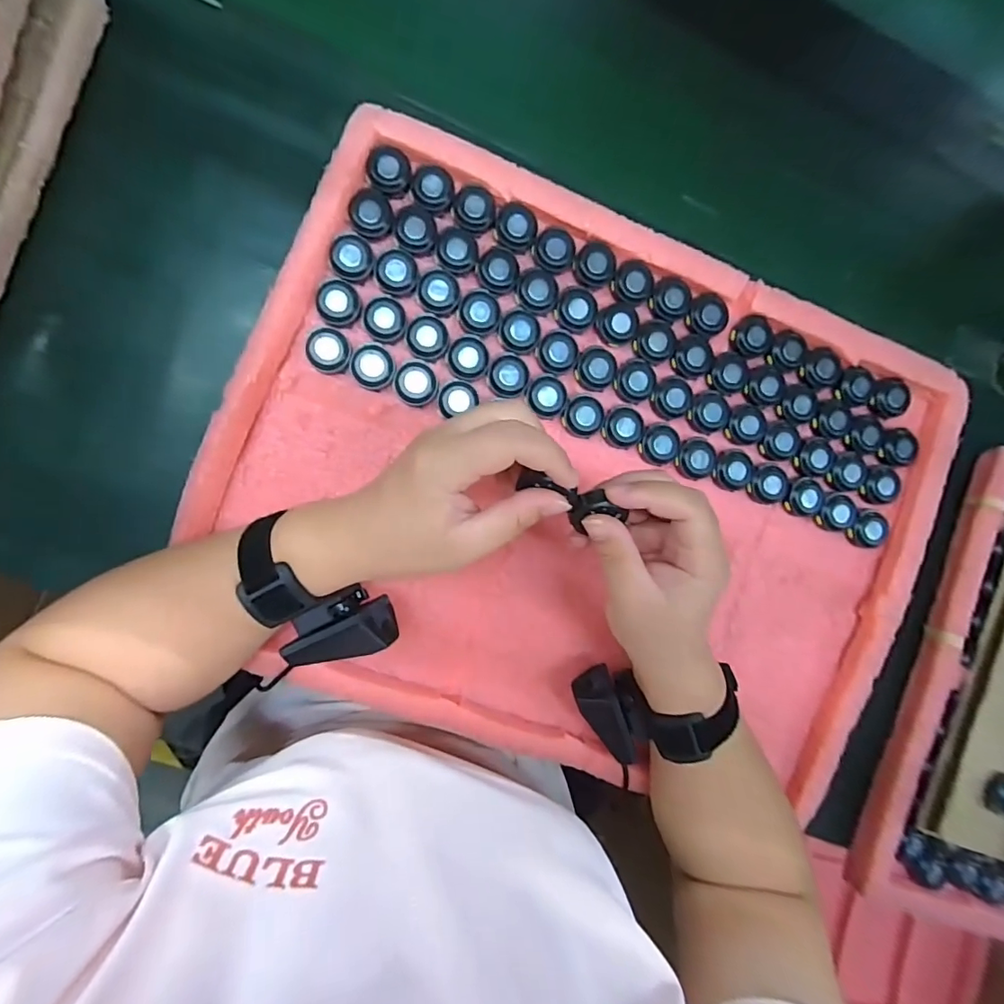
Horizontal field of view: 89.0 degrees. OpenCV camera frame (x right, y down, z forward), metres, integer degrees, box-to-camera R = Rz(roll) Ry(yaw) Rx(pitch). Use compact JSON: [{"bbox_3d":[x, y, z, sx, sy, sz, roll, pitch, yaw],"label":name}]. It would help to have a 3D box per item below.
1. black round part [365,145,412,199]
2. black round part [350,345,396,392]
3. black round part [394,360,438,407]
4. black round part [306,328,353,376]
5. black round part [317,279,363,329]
[{"bbox_3d":[-0.075,-0.219,0.337,0.028,0.009,0.028,0,90,-9],"label":"black round part"},{"bbox_3d":[-0.087,-0.091,0.347,0.028,0.014,0.028,0,90,-9],"label":"black round part"},{"bbox_3d":[-0.058,-0.081,0.349,0.029,0.013,0.029,0,90,-9],"label":"black round part"},{"bbox_3d":[-0.115,-0.101,0.342,0.028,0.013,0.028,0,90,-9],"label":"black round part"},{"bbox_3d":[-0.108,-0.133,0.340,0.027,0.009,0.028,0,93,-8],"label":"black round part"}]

